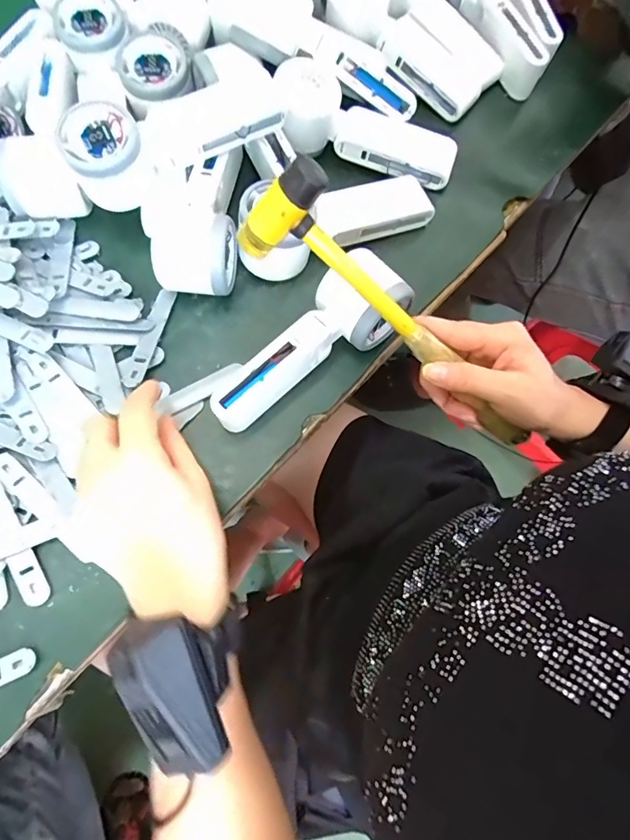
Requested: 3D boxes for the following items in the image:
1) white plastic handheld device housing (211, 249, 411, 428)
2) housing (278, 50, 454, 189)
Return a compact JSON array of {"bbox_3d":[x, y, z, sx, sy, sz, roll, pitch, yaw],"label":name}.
[{"bbox_3d":[0.001,-0.050,0.347,0.053,0.050,0.164,40,74,11],"label":"white plastic handheld device housing"},{"bbox_3d":[0.041,-0.248,0.406,0.166,0.045,0.067,24,72,6],"label":"housing"}]

